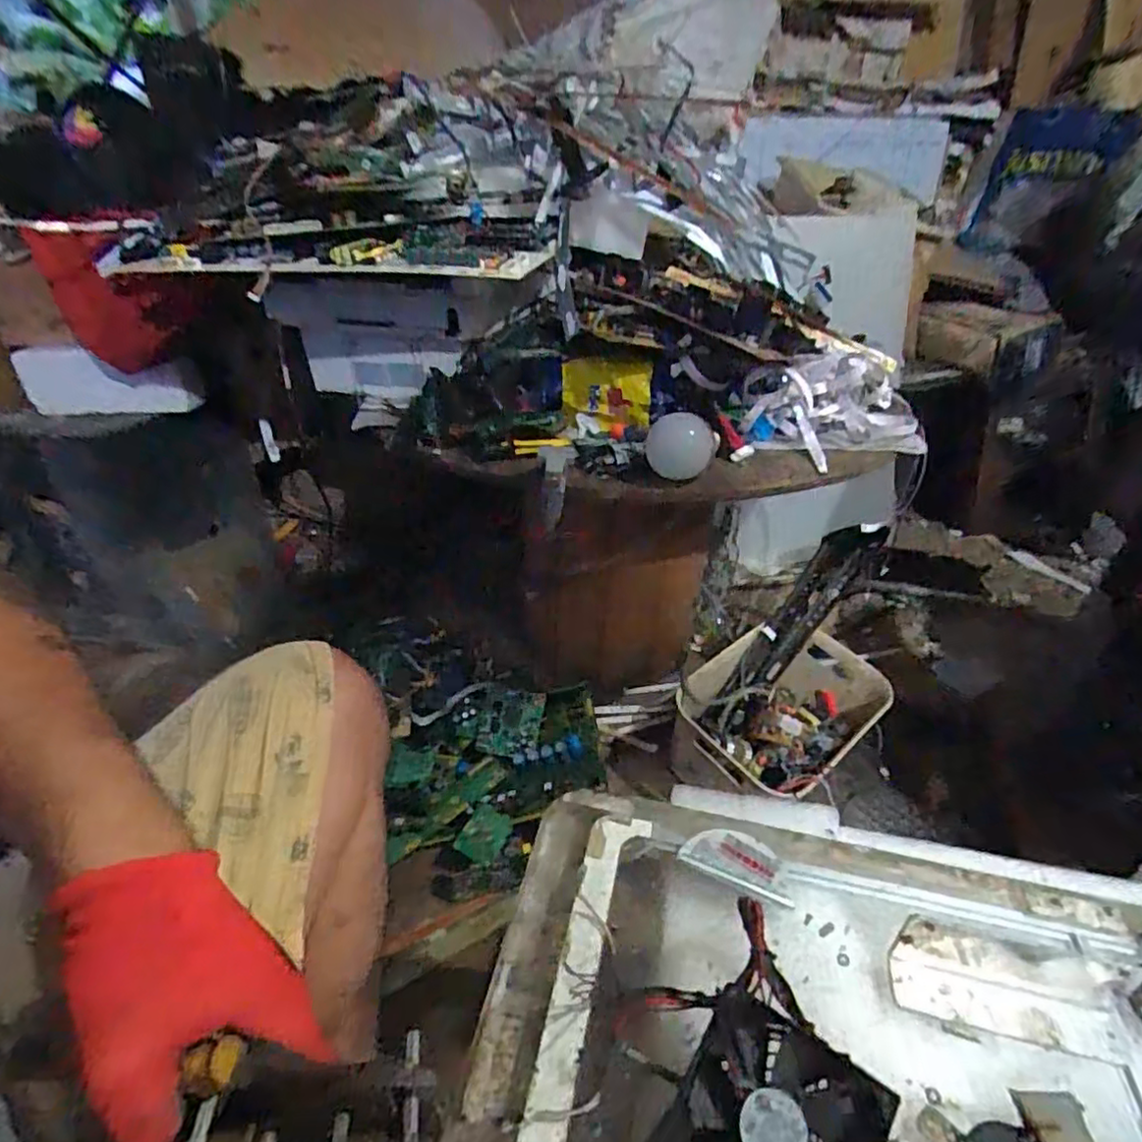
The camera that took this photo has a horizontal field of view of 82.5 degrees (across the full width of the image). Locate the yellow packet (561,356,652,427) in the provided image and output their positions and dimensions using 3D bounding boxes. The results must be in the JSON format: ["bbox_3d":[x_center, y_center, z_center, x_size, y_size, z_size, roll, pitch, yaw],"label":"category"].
[{"bbox_3d":[0.039,-0.199,0.728,0.098,0.068,0.013,1,32,1],"label":"yellow packet"}]

